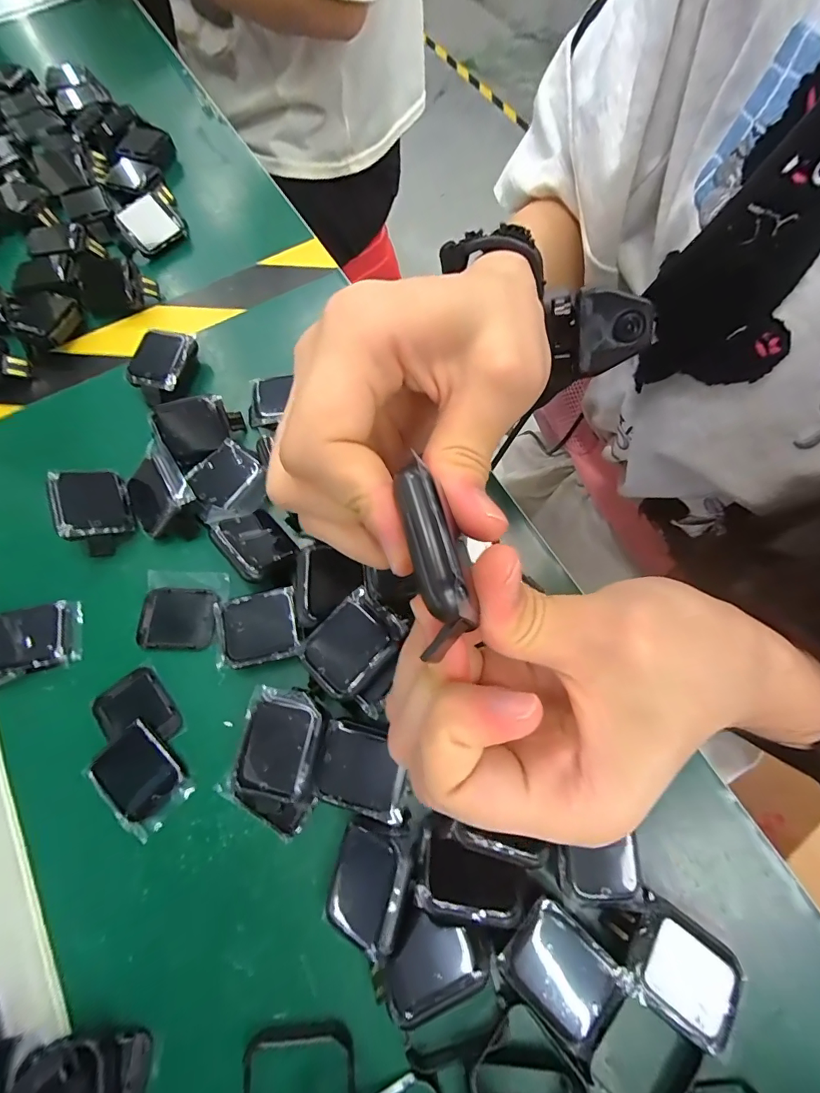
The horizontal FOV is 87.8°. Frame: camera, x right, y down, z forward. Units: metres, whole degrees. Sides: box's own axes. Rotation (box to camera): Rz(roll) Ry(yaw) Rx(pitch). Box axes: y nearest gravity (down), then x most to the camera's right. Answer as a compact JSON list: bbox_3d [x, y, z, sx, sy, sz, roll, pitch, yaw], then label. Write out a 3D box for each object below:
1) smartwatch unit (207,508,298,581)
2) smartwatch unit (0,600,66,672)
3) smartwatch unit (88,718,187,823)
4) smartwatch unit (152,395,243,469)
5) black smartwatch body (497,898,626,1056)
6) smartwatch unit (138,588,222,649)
[{"bbox_3d":[-0.085,-0.003,0.233,0.036,0.007,0.033,47,47,11],"label":"smartwatch unit"},{"bbox_3d":[-0.203,0.048,0.222,0.039,0.006,0.035,-14,62,-23],"label":"smartwatch unit"},{"bbox_3d":[-0.130,0.108,0.205,0.038,0.008,0.030,40,75,14],"label":"smartwatch unit"},{"bbox_3d":[-0.127,-0.073,0.259,0.045,0.007,0.037,-24,109,-10],"label":"smartwatch unit"},{"bbox_3d":[0.062,0.173,0.175,0.042,0.016,0.033,42,75,14],"label":"black smartwatch body"},{"bbox_3d":[-0.127,0.039,0.233,0.040,0.004,0.033,0,70,0],"label":"smartwatch unit"}]

